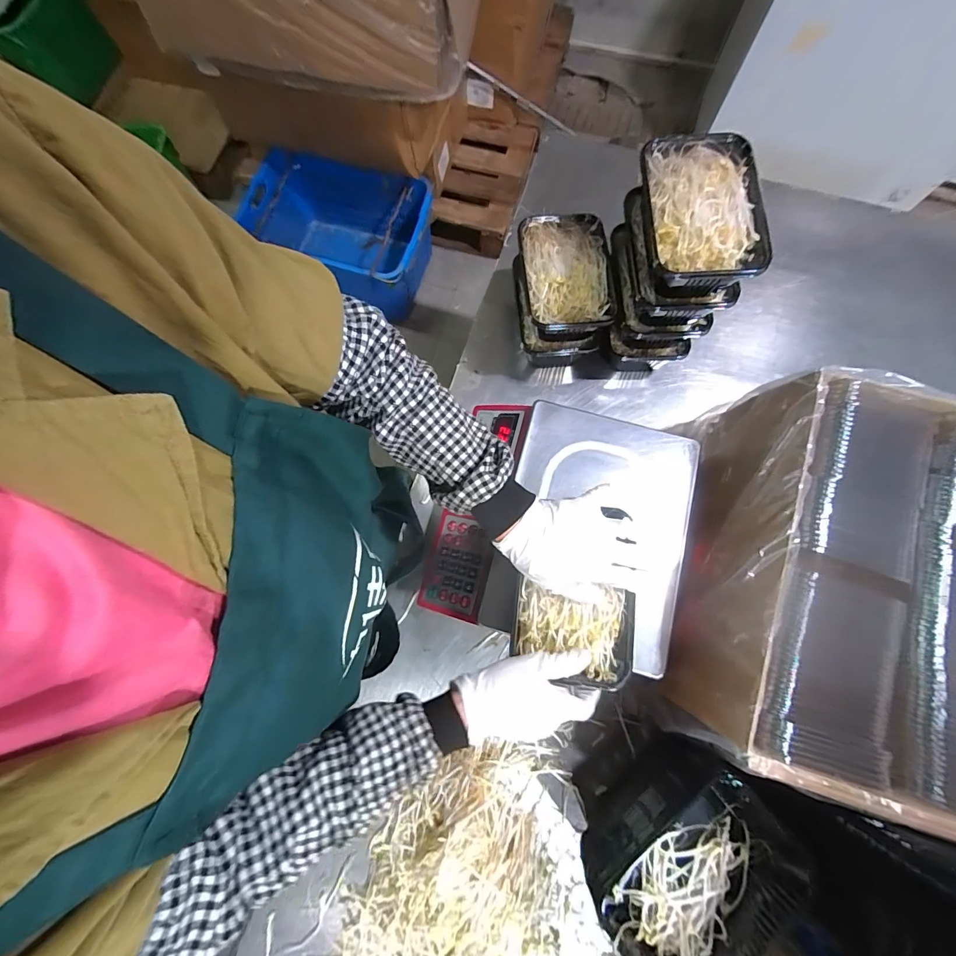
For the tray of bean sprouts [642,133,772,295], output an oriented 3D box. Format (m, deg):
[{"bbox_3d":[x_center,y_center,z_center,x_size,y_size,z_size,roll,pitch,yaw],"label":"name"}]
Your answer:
[{"bbox_3d":[0.252,-0.296,0.491,0.124,0.066,0.185,-2,76,1],"label":"tray of bean sprouts"}]

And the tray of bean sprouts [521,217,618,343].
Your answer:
[{"bbox_3d":[0.126,-0.282,0.598,0.121,0.054,0.178,-5,76,0],"label":"tray of bean sprouts"}]

